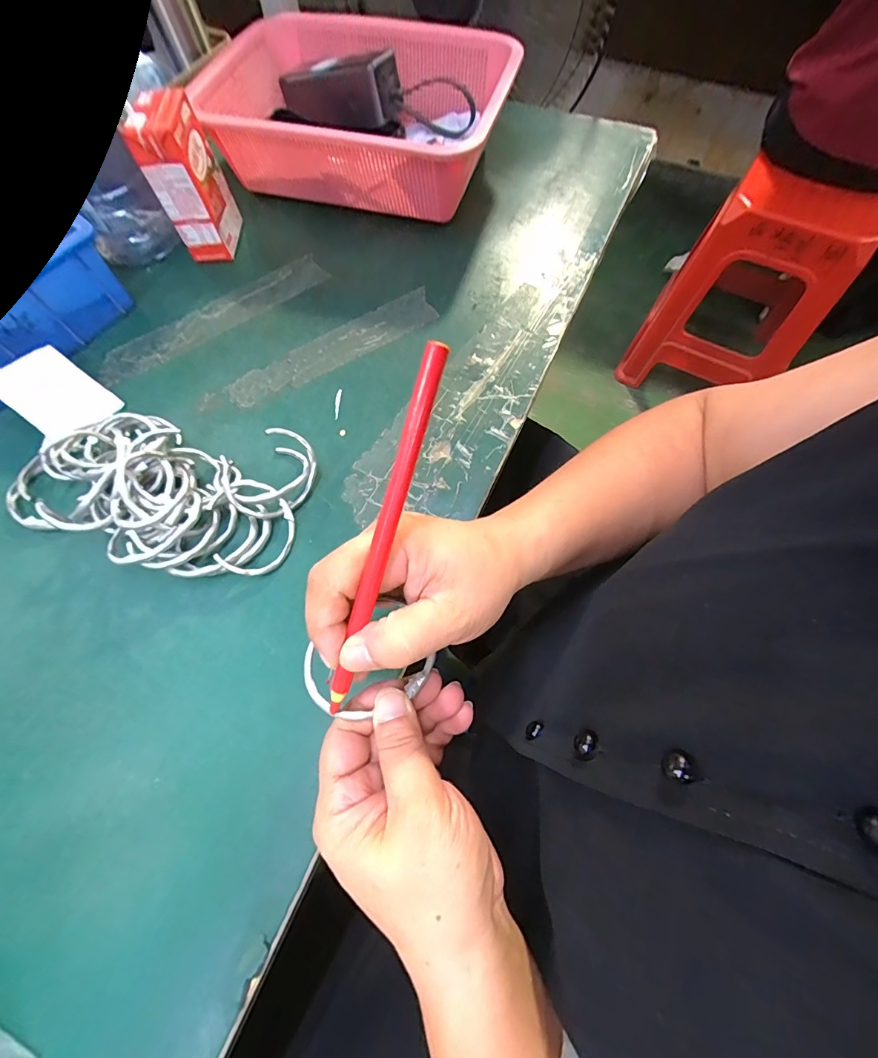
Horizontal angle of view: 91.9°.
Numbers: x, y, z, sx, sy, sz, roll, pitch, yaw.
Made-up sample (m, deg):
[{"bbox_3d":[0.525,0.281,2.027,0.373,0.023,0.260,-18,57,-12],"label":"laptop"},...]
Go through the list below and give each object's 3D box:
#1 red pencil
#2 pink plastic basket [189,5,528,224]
[{"bbox_3d":[-0.024,0.005,0.174,0.009,0.007,0.156,21,105,11],"label":"red pencil"},{"bbox_3d":[-0.077,-0.425,0.446,0.293,0.090,0.202,17,68,9],"label":"pink plastic basket"}]

